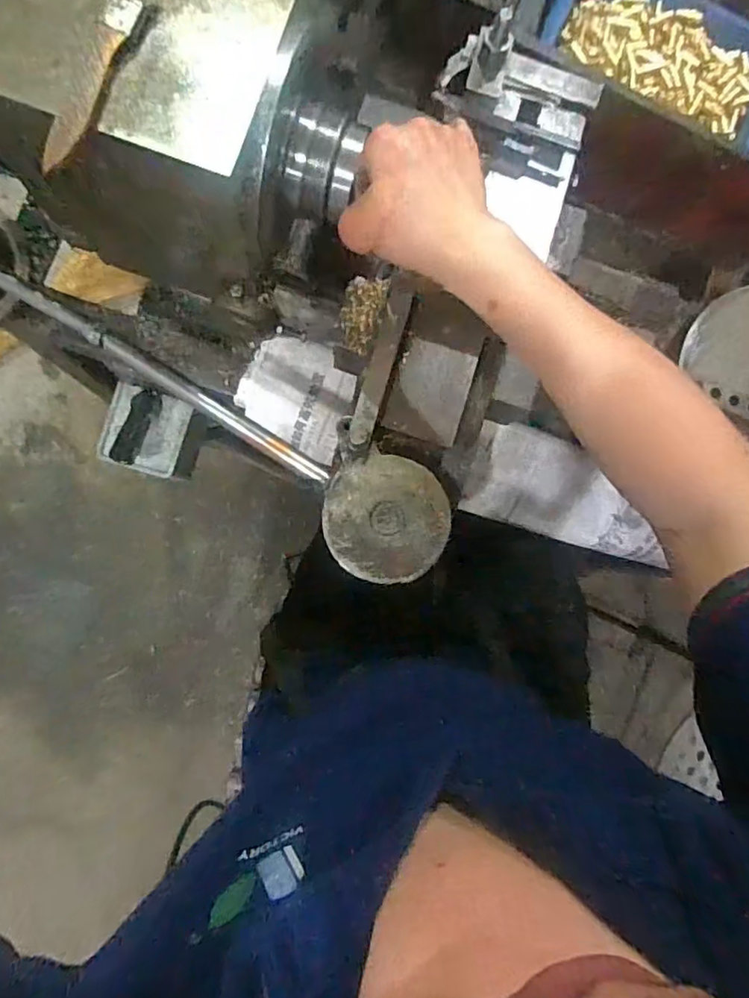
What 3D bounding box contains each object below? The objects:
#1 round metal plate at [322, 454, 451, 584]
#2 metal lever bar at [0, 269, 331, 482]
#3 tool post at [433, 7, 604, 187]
[{"bbox_3d":[0.010,0.015,0.456,0.096,0.009,0.097,1,85,-6],"label":"round metal plate"},{"bbox_3d":[-0.206,-0.119,0.463,0.391,0.017,0.014,32,82,-2],"label":"metal lever bar"},{"bbox_3d":[0.109,-0.299,0.426,0.118,0.075,0.065,17,83,-4],"label":"tool post"}]

